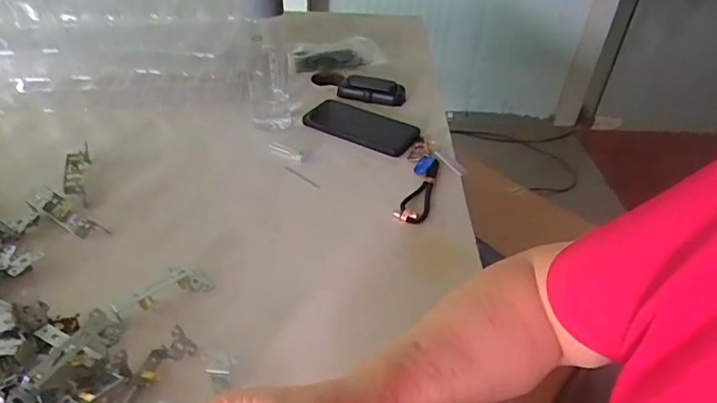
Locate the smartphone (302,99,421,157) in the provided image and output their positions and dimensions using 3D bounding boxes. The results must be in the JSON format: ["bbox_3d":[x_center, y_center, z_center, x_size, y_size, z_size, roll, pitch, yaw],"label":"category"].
[{"bbox_3d":[0.006,-0.117,0.726,0.166,0.010,0.092,22,43,21],"label":"smartphone"}]

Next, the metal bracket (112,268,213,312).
[{"bbox_3d":[-0.183,0.082,0.462,0.085,0.024,0.026,-17,43,-39],"label":"metal bracket"}]

